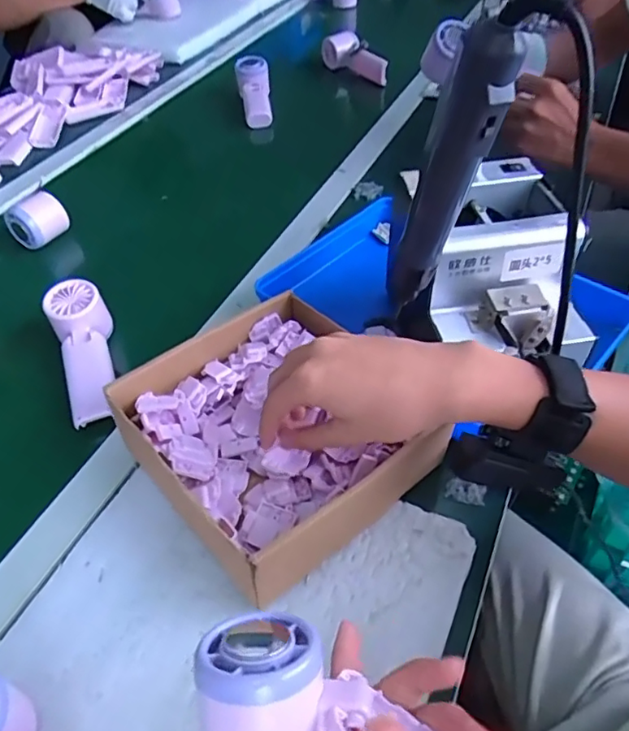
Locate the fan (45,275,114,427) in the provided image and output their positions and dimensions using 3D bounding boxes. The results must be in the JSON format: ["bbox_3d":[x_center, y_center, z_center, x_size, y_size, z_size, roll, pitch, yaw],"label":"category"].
[{"bbox_3d":[-0.221,-0.021,0.543,0.054,0.038,0.159,-20,50,-14],"label":"fan"}]

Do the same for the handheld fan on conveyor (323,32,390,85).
[{"bbox_3d":[0.077,-0.578,1.053,0.040,0.063,0.180,-25,52,-18],"label":"handheld fan on conveyor"}]

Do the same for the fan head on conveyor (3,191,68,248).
[{"bbox_3d":[-0.351,-0.185,0.721,0.055,0.055,0.065,27,55,24],"label":"fan head on conveyor"}]

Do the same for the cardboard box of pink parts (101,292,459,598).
[{"bbox_3d":[-0.034,0.051,0.448,0.191,0.070,0.224,-30,53,-22],"label":"cardboard box of pink parts"}]

